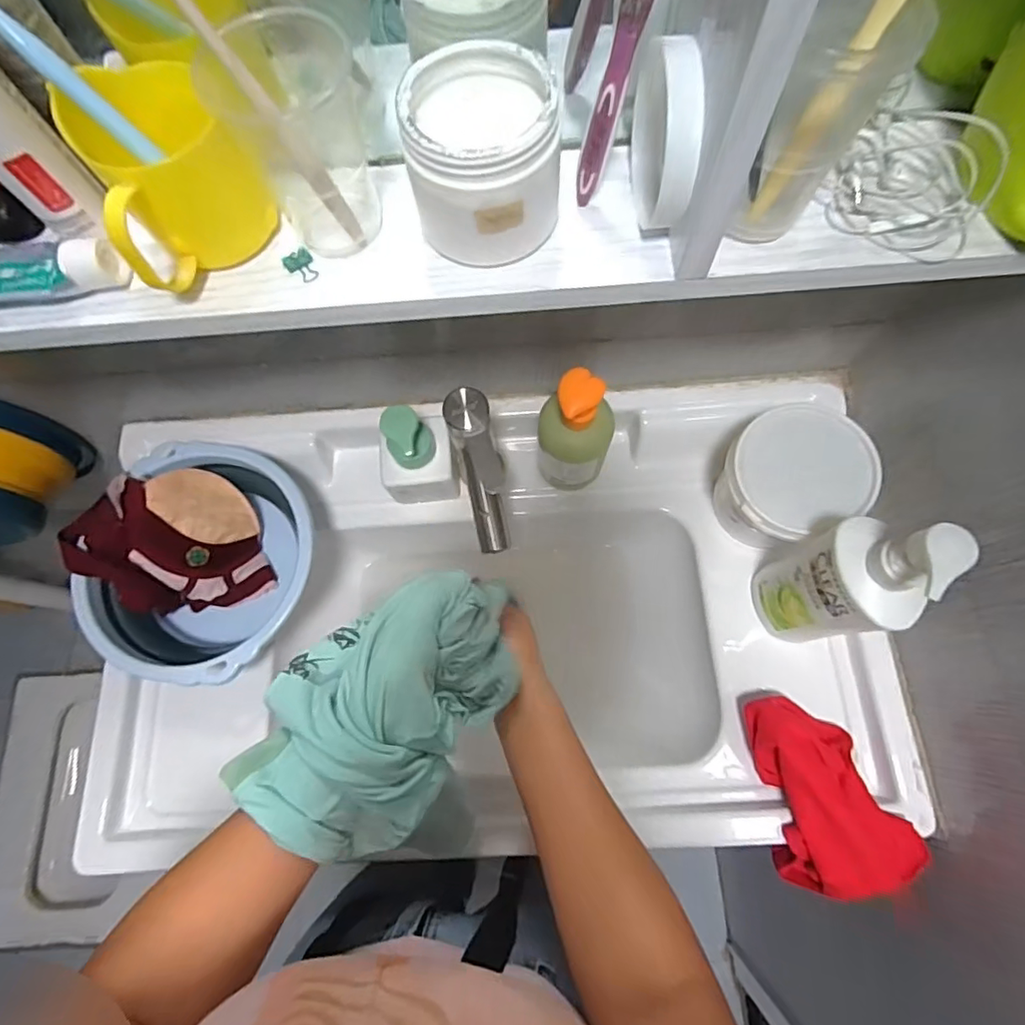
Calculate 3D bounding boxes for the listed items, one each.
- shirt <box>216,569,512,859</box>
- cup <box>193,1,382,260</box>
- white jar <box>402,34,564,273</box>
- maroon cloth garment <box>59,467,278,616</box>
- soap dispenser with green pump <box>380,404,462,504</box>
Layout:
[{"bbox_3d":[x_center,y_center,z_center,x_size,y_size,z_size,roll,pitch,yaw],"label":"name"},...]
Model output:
[{"bbox_3d":[-0.074,0.118,0.365,0.123,0.071,0.191,35,77,12],"label":"shirt"},{"bbox_3d":[-0.108,-0.196,0.285,0.059,0.090,0.077,-12,73,-2],"label":"cup"},{"bbox_3d":[-0.013,-0.179,0.285,0.073,0.072,0.072,-1,73,2],"label":"white jar"},{"bbox_3d":[-0.360,0.036,0.567,0.158,0.132,0.120,-20,73,-4],"label":"maroon cloth garment"},{"bbox_3d":[-0.100,-0.065,0.576,0.075,0.134,0.071,-10,73,-1],"label":"soap dispenser with green pump"}]

